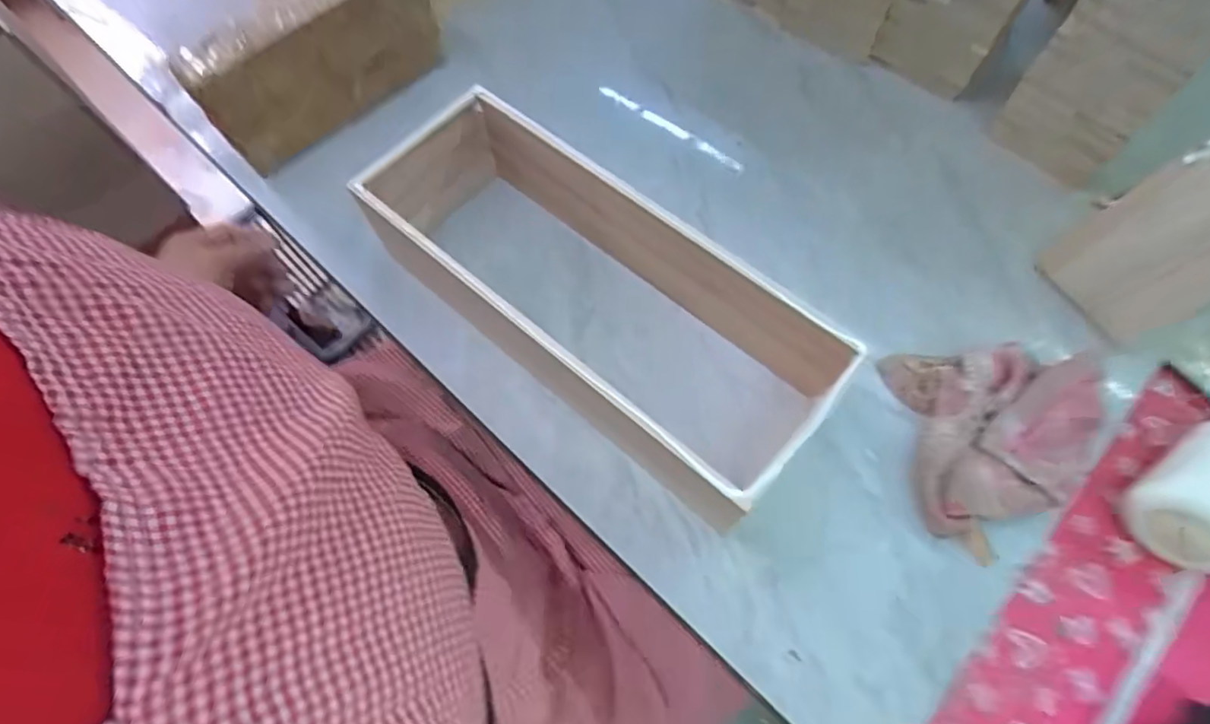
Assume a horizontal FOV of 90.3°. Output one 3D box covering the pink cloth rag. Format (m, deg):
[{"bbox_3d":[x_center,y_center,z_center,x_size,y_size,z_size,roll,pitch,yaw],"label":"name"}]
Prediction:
[{"bbox_3d":[0.268,0.047,0.404,0.127,0.027,0.119,-4,67,-1],"label":"pink cloth rag"}]

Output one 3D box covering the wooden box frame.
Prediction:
[{"bbox_3d":[-0.011,-0.046,0.420,0.332,0.091,0.124,38,73,15],"label":"wooden box frame"}]

